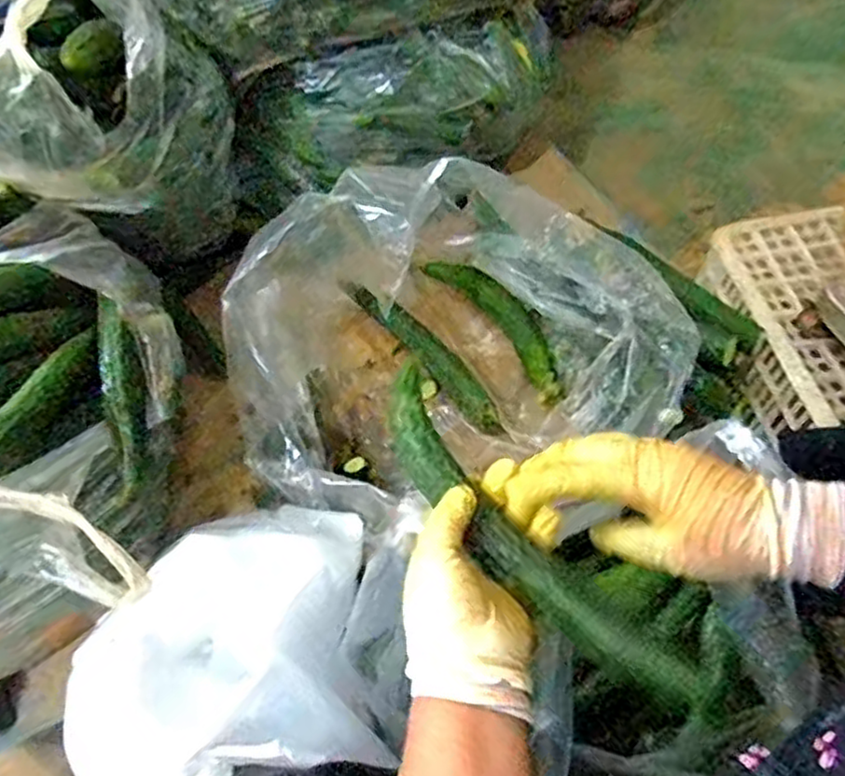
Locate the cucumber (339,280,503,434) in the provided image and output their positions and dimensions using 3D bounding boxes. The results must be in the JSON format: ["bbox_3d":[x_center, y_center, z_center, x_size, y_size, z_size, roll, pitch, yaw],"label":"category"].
[{"bbox_3d":[-0.001,-0.049,0.822,0.040,0.035,0.272,-35,62,-19],"label":"cucumber"}]

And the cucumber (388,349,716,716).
[{"bbox_3d":[0.052,0.083,0.437,0.055,0.029,0.280,-33,55,-18],"label":"cucumber"}]

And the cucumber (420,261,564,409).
[{"bbox_3d":[0.092,-0.084,0.834,0.047,0.049,0.246,-29,60,-16],"label":"cucumber"}]

